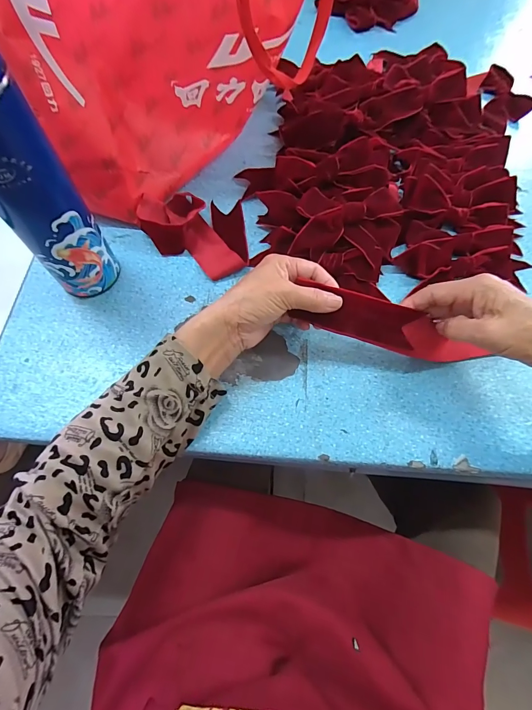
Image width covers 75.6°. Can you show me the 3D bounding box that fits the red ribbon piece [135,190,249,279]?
[{"bbox_3d":[-0.082,-0.143,0.392,0.116,0.030,0.112,-3,69,-3],"label":"red ribbon piece"}]

